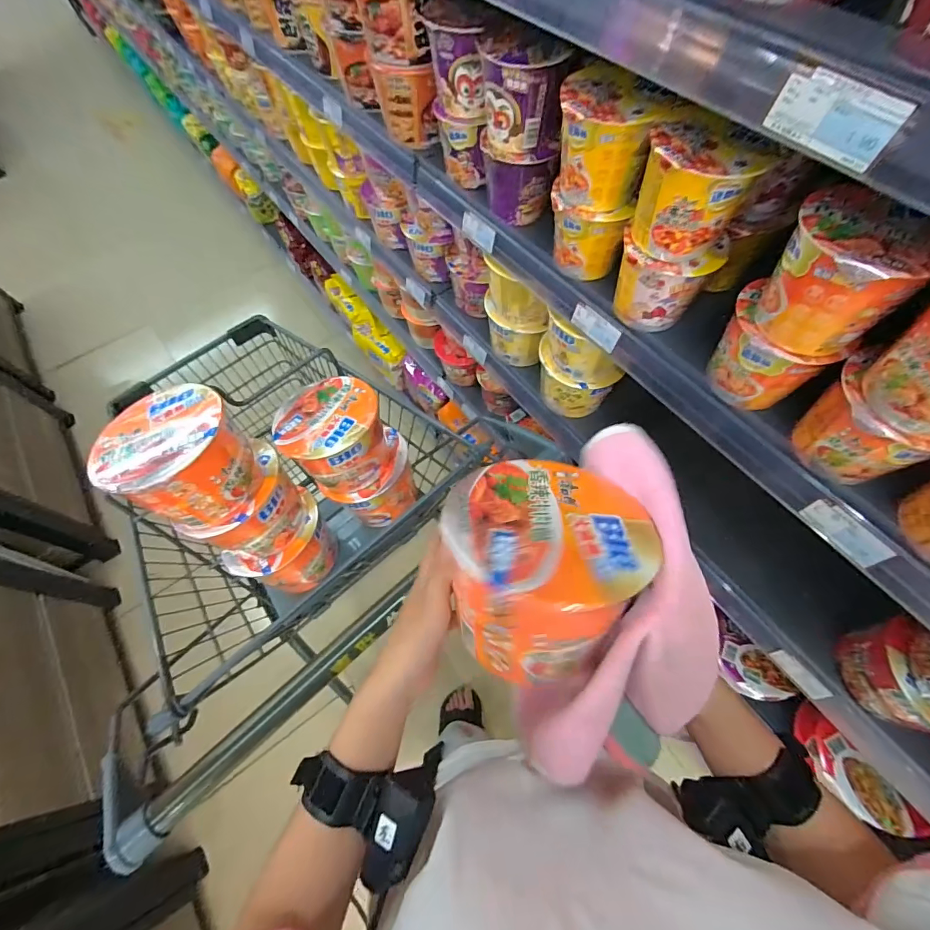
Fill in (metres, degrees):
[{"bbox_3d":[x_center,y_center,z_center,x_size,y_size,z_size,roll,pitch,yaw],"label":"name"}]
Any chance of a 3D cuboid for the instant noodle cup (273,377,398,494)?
[{"bbox_3d":[-0.186,-0.045,0.625,0.136,0.103,0.146,-1,63,2],"label":"instant noodle cup"}]

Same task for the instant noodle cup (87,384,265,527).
[{"bbox_3d":[-0.321,-0.013,0.495,0.142,0.106,0.130,-1,63,2],"label":"instant noodle cup"}]

